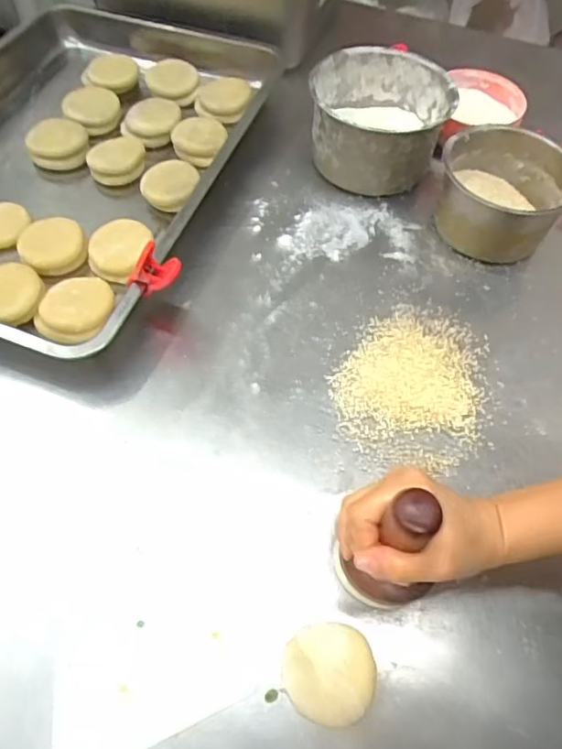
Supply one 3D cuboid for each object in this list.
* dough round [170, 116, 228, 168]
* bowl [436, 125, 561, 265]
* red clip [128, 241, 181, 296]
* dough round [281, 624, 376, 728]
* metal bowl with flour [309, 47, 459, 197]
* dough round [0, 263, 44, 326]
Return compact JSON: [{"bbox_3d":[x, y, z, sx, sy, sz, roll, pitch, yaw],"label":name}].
[{"bbox_3d":[-0.093,-0.265,0.629,0.060,0.026,0.067,-2,59,-3],"label":"dough round"},{"bbox_3d":[0.226,-0.186,0.573,0.126,0.069,0.123,1,58,-1],"label":"bowl"},{"bbox_3d":[-0.107,-0.088,0.471,0.042,0.040,0.025,-21,61,-14],"label":"red clip"},{"bbox_3d":[0.031,0.195,0.363,0.058,0.018,0.058,1,58,-1],"label":"dough round"},{"bbox_3d":[0.109,-0.280,0.620,0.146,0.086,0.145,3,58,1],"label":"metal bowl with flour"},{"bbox_3d":[-0.242,-0.071,0.494,0.062,0.019,0.059,1,58,-1],"label":"dough round"}]

